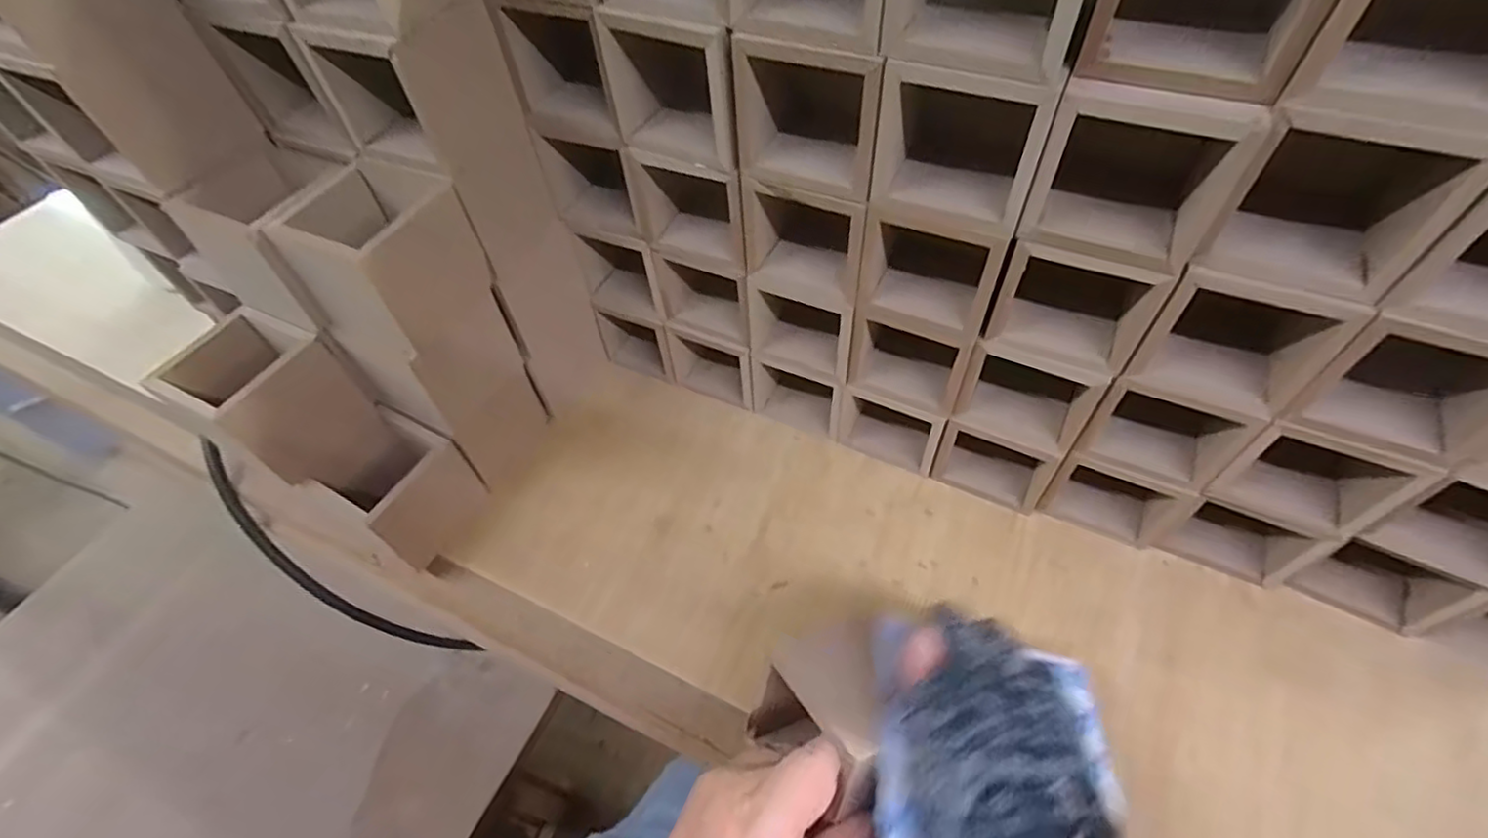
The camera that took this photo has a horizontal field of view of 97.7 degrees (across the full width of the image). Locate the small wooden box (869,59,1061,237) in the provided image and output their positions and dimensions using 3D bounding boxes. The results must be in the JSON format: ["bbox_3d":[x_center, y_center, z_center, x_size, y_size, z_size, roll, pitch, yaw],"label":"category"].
[{"bbox_3d":[0.094,-0.122,0.268,0.060,0.062,0.062,20,57,18],"label":"small wooden box"}]

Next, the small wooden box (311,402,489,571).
[{"bbox_3d":[-0.205,0.039,0.389,0.068,0.061,0.063,23,58,20],"label":"small wooden box"}]

